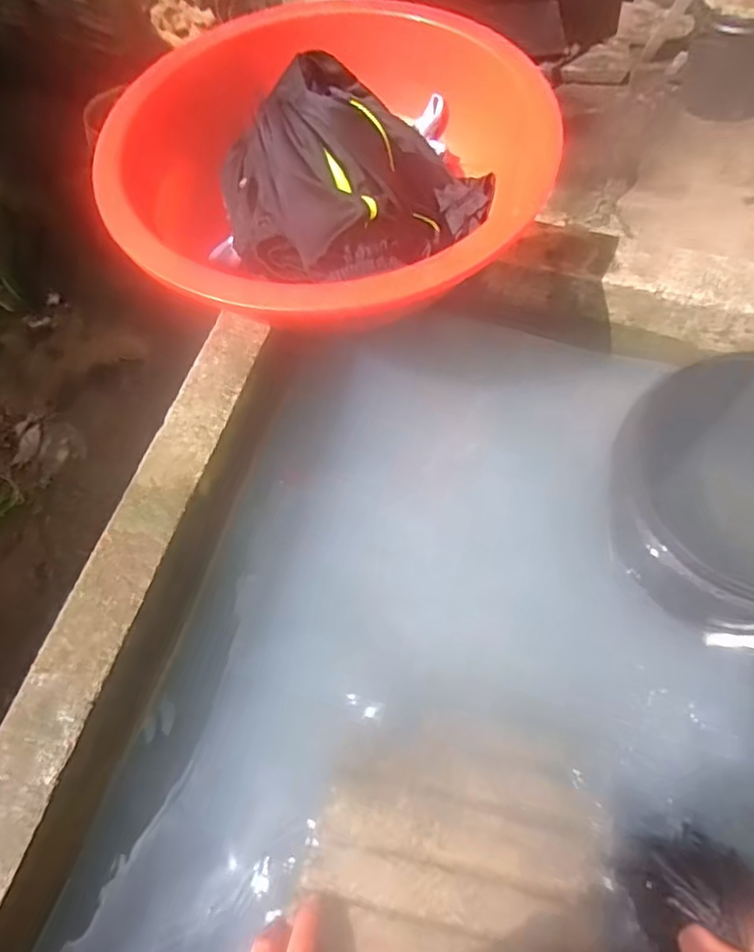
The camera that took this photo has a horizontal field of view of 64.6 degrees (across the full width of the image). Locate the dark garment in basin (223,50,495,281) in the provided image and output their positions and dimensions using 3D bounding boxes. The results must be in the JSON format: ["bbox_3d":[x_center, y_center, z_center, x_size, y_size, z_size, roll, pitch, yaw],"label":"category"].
[{"bbox_3d":[-0.029,-0.320,0.634,0.221,0.127,0.279,31,70,14],"label":"dark garment in basin"}]

